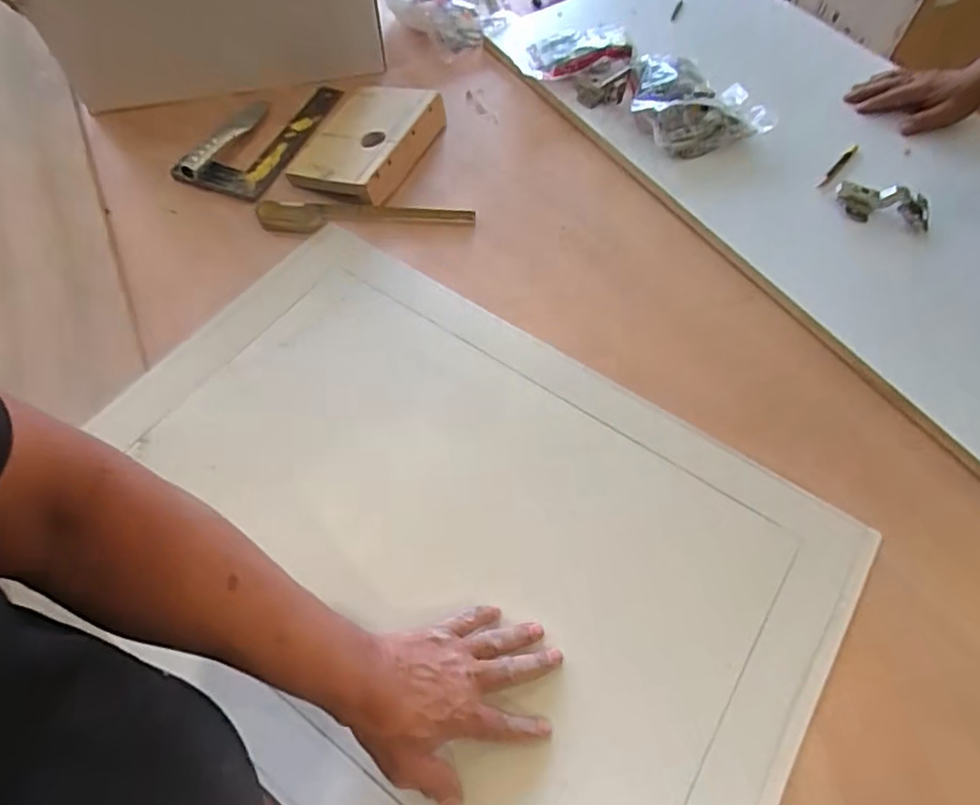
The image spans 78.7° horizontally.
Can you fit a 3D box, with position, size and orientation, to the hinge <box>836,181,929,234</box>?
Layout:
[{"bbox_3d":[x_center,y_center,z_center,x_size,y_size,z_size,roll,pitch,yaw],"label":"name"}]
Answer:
[{"bbox_3d":[0.501,-0.254,0.752,0.108,0.035,0.052,14,64,8],"label":"hinge"}]

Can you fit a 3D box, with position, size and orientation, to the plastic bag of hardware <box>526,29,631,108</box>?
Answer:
[{"bbox_3d":[0.127,-0.502,0.883,0.168,0.045,0.140,14,64,8],"label":"plastic bag of hardware"}]

